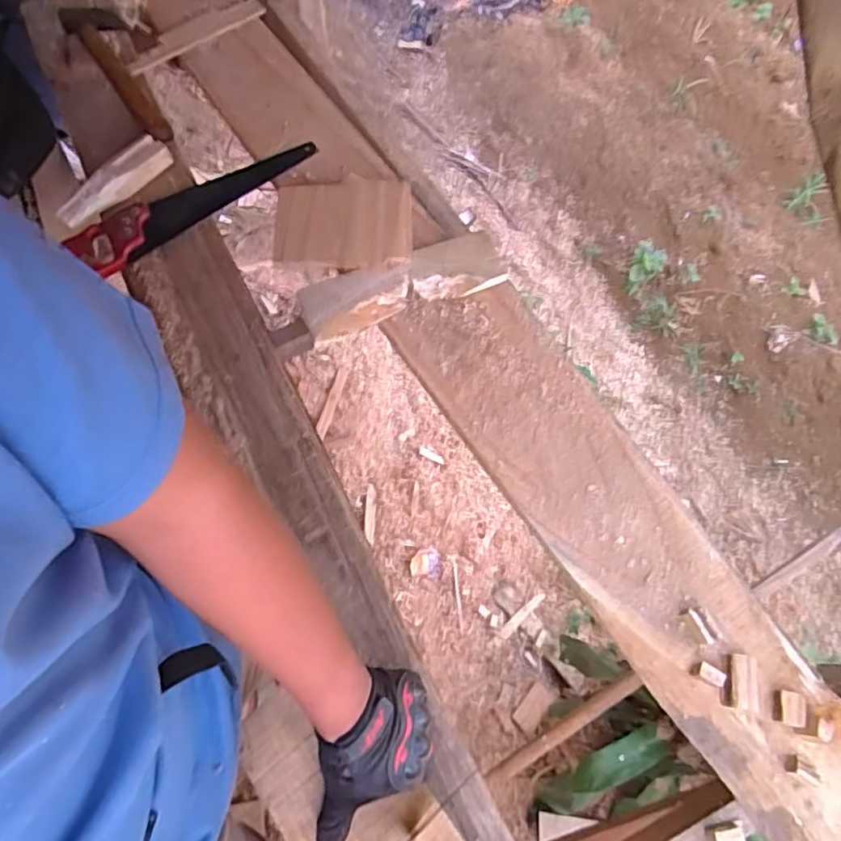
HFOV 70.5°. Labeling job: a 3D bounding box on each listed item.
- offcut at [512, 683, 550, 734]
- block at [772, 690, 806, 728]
[{"bbox_3d":[0.267,0.688,1.424,0.056,0.014,0.120,39,44,16],"label":"offcut"},{"bbox_3d":[0.403,0.314,0.648,0.027,0.018,0.034,15,65,6],"label":"block"}]

